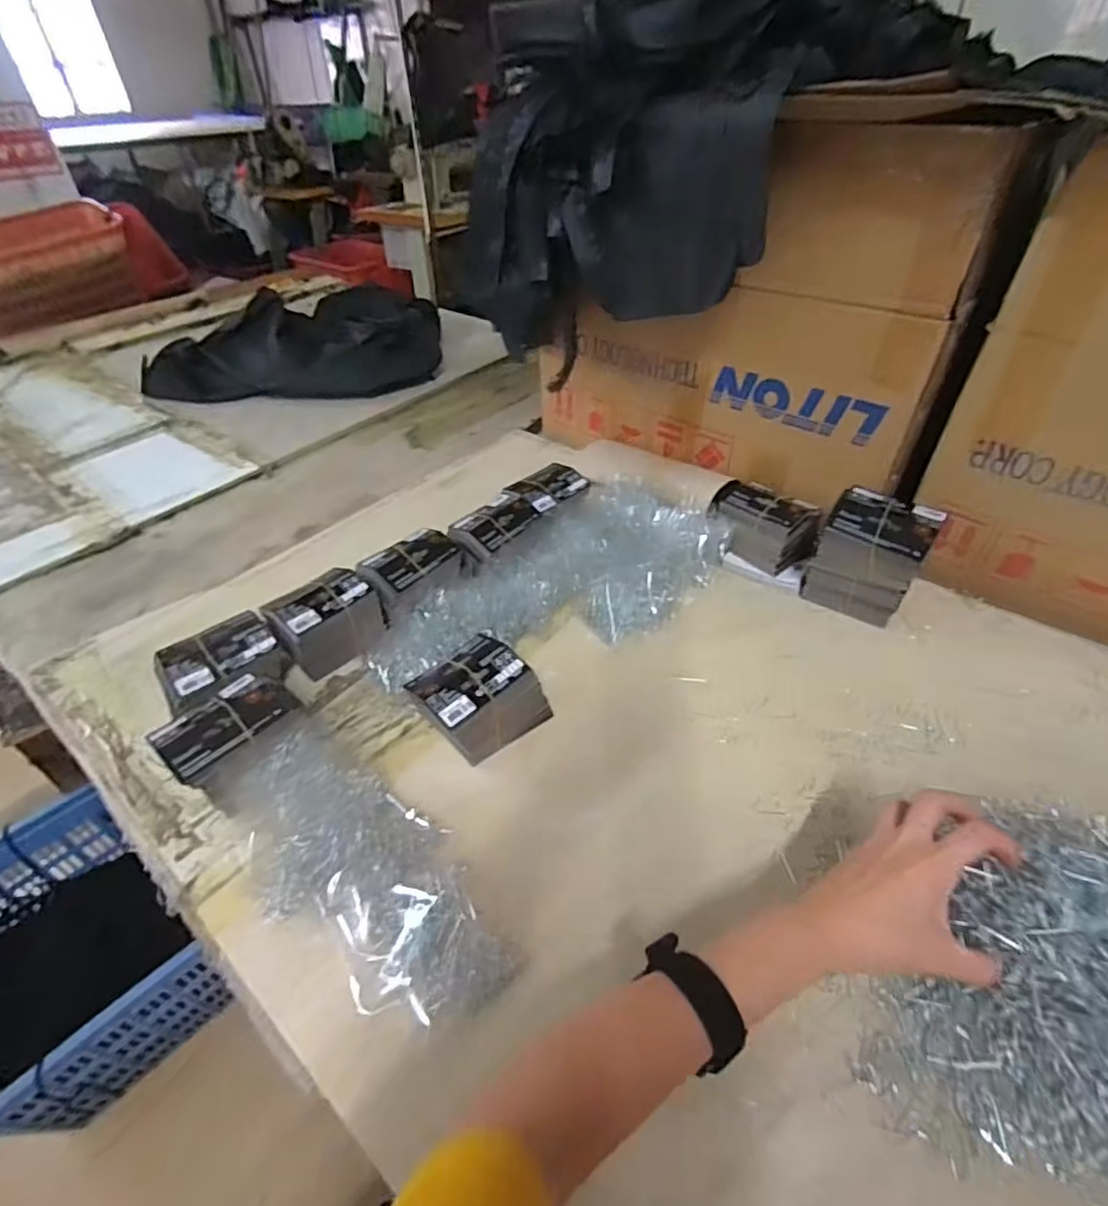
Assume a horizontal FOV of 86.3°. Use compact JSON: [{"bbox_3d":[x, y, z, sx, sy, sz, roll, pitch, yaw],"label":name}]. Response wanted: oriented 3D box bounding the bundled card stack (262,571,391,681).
[{"bbox_3d":[-0.249,0.024,0.657,0.076,0.078,0.106,30,50,29],"label":"bundled card stack"}]

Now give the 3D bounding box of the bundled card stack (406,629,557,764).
[{"bbox_3d":[-0.072,0.097,0.580,0.087,0.074,0.112,31,51,30],"label":"bundled card stack"}]

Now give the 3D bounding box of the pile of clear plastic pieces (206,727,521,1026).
[{"bbox_3d":[-0.155,0.209,0.470,0.277,0.055,0.127,26,49,27],"label":"pile of clear plastic pieces"}]

